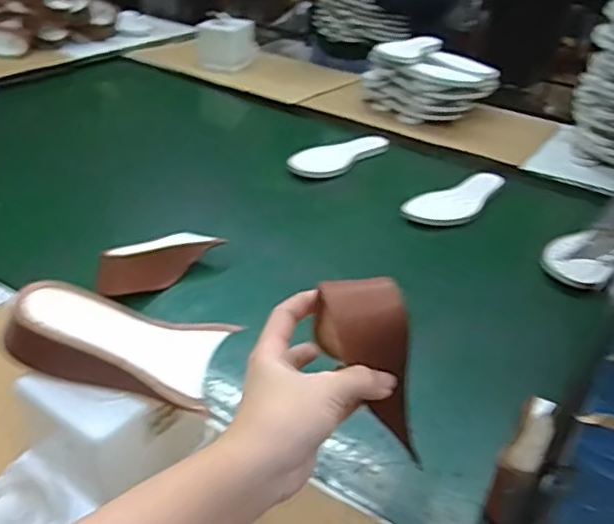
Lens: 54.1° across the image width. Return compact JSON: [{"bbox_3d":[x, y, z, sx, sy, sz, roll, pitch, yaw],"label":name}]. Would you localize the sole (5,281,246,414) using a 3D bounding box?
[{"bbox_3d":[-0.138,0.067,0.443,0.154,0.046,0.076,17,33,-9],"label":"sole"}]

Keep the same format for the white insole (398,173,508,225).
[{"bbox_3d":[0.254,-0.105,0.989,0.094,0.009,0.259,29,39,33],"label":"white insole"}]

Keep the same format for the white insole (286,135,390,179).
[{"bbox_3d":[0.071,-0.195,1.115,0.236,0.019,0.090,-17,52,-32],"label":"white insole"}]

